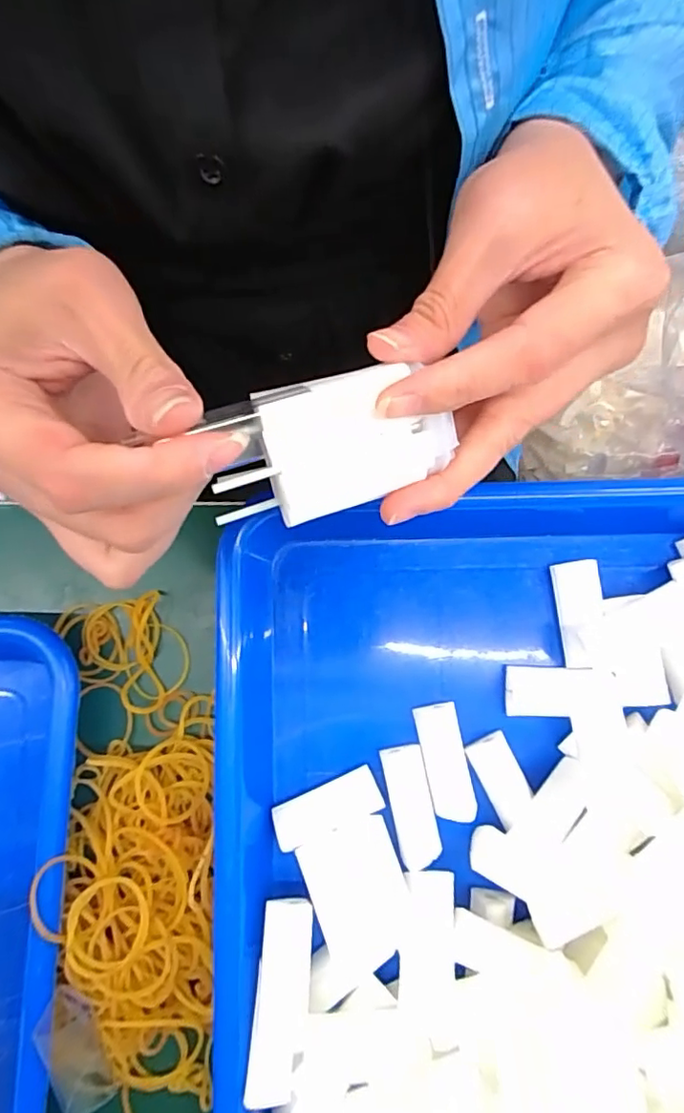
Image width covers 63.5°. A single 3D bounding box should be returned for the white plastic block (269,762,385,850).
[{"bbox_3d":[-0.007,0.107,0.235,0.046,0.006,0.018,-24,84,-1],"label":"white plastic block"}]

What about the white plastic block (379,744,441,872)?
[{"bbox_3d":[0.029,0.104,0.233,0.017,0.012,0.046,-12,76,-1],"label":"white plastic block"}]

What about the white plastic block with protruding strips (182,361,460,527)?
[{"bbox_3d":[-0.003,-0.031,0.159,0.066,0.010,0.038,-16,108,-10],"label":"white plastic block with protruding strips"}]

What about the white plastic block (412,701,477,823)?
[{"bbox_3d":[0.044,0.088,0.236,0.018,0.005,0.048,-13,84,15],"label":"white plastic block"}]

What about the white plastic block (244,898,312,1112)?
[{"bbox_3d":[-0.024,0.173,0.217,0.020,0.008,0.069,4,84,2],"label":"white plastic block"}]

